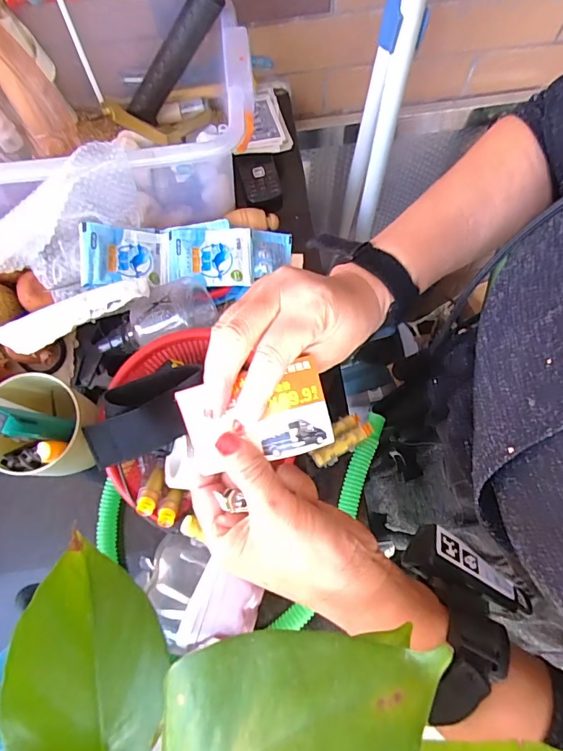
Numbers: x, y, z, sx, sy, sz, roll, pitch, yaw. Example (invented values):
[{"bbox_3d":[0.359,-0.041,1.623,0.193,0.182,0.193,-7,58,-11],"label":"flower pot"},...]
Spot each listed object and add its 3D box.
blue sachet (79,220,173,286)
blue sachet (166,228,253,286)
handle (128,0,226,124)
[{"bbox_3d":[-0.159,-0.123,0.454,0.086,0.009,0.064,-4,77,-19],"label":"blue sachet"},{"bbox_3d":[-0.076,-0.125,0.465,0.087,0.011,0.063,-3,71,0],"label":"blue sachet"},{"bbox_3d":[-0.115,-0.343,0.476,0.032,0.173,0.023,10,65,-39],"label":"handle"}]

